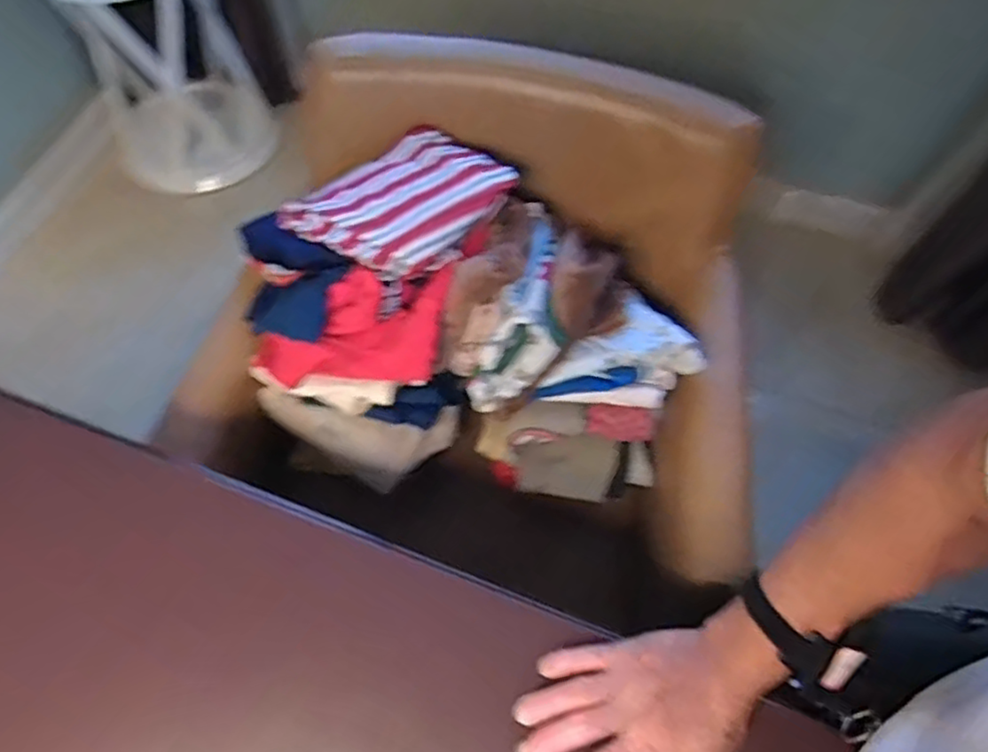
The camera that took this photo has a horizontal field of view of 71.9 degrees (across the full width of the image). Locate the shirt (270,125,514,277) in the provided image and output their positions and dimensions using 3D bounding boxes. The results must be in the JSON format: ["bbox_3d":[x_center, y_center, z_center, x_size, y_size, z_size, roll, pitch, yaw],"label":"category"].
[{"bbox_3d":[-0.108,-0.207,0.827,0.180,0.067,0.239,38,67,16],"label":"shirt"}]

